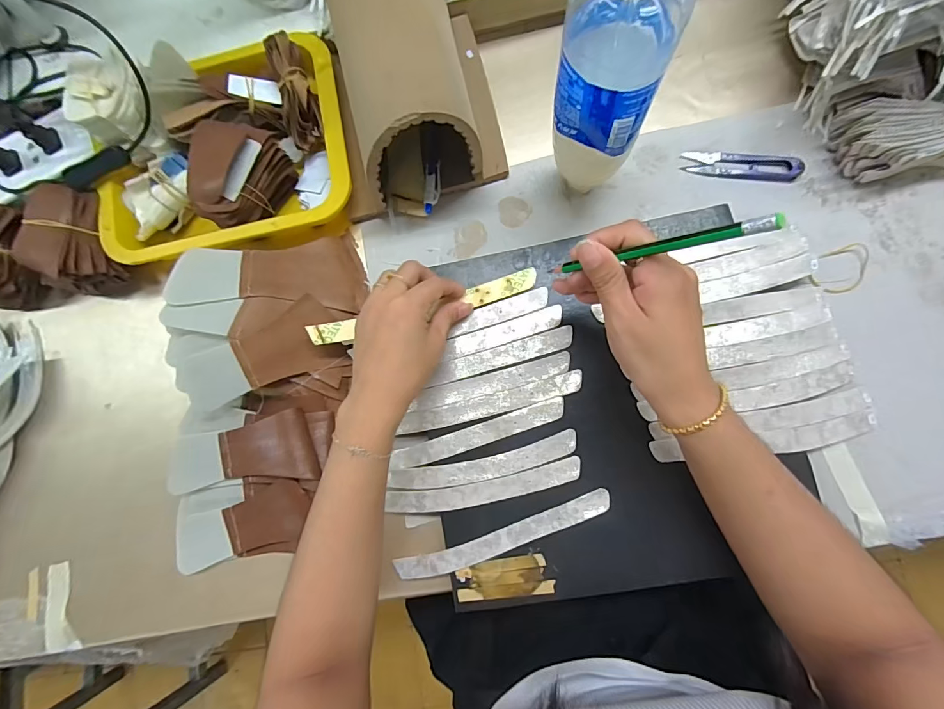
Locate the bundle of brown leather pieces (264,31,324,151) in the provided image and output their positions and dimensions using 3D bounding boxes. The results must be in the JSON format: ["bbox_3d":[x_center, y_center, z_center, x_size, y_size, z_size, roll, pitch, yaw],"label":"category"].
[{"bbox_3d":[-0.167,-0.251,0.400,0.035,0.024,0.092,-7,113,5],"label":"bundle of brown leather pieces"}]

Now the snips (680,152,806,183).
[{"bbox_3d":[0.251,-0.176,0.385,0.101,0.009,0.024,10,86,7],"label":"snips"}]

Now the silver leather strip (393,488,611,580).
[{"bbox_3d":[0.024,0.159,0.353,0.194,0.004,0.023,-22,83,4],"label":"silver leather strip"}]

